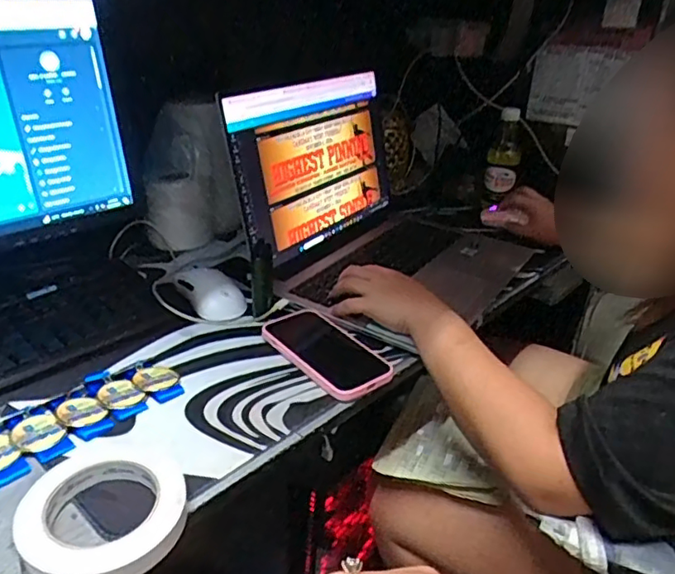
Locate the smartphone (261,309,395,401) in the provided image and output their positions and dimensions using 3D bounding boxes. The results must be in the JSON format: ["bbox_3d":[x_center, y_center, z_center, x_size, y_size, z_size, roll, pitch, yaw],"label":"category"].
[{"bbox_3d":[-0.013,0.068,0.631,0.084,0.014,0.158,-20,36,-36],"label":"smartphone"}]

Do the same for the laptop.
[{"bbox_3d":[0.076,-0.127,0.801,0.318,0.238,0.382,22,33,28],"label":"laptop"}]

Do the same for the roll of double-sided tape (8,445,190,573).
[{"bbox_3d":[-0.172,0.159,0.429,0.117,0.022,0.127,4,29,-2],"label":"roll of double-sided tape"}]

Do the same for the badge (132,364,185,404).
[{"bbox_3d":[-0.175,0.093,0.572,0.053,0.004,0.038,23,34,29],"label":"badge"}]

